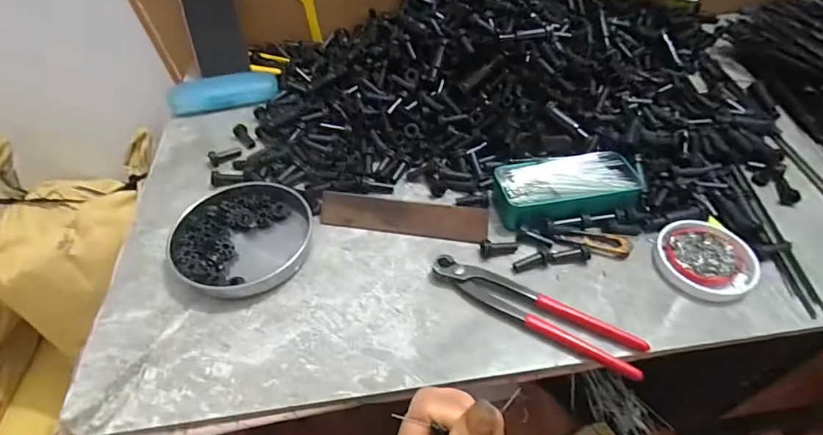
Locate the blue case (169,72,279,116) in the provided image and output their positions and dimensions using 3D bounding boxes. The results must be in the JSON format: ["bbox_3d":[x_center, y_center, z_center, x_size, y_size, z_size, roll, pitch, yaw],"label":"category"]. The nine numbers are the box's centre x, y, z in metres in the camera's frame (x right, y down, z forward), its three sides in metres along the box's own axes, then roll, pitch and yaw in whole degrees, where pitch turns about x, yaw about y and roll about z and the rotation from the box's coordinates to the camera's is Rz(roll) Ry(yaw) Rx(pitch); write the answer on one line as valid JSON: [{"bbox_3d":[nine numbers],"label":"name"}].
[{"bbox_3d":[-0.269,-0.180,0.646,0.148,0.023,0.053,-11,49,-8],"label":"blue case"}]

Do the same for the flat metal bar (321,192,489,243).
[{"bbox_3d":[-0.009,-0.001,0.479,0.177,0.035,0.006,6,8,5],"label":"flat metal bar"}]

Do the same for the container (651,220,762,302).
[{"bbox_3d":[0.291,0.039,0.441,0.086,0.014,0.089,-1,48,1],"label":"container"}]

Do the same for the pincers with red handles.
[{"bbox_3d":[0.109,0.085,0.409,0.195,0.013,0.039,21,52,19],"label":"pincers with red handles"}]

